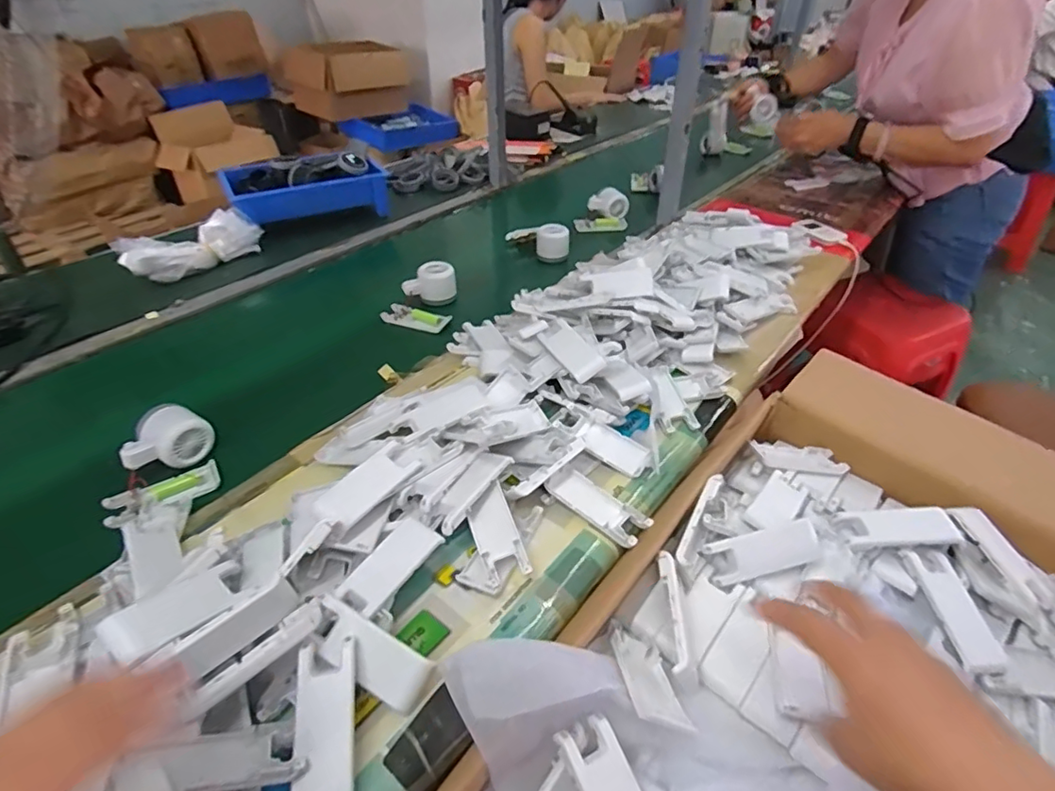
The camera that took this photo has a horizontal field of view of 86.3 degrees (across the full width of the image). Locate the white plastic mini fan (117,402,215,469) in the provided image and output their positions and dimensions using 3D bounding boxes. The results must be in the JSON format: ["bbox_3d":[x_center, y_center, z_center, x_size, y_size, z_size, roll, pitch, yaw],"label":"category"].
[{"bbox_3d":[-0.390,0.046,0.609,0.083,0.050,0.046,-24,44,-27],"label":"white plastic mini fan"}]

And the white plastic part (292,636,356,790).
[{"bbox_3d":[-0.136,0.223,0.382,0.038,0.018,0.099,-6,59,-8],"label":"white plastic part"}]

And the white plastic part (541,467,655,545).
[{"bbox_3d":[0.068,0.106,0.547,0.100,0.016,0.042,28,46,31],"label":"white plastic part"}]

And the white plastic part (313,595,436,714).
[{"bbox_3d":[-0.118,0.191,0.415,0.096,0.021,0.037,33,46,9],"label":"white plastic part"}]

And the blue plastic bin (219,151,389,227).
[{"bbox_3d":[-0.442,-0.421,1.130,0.304,0.090,0.169,-20,42,-23],"label":"blue plastic bin"}]

